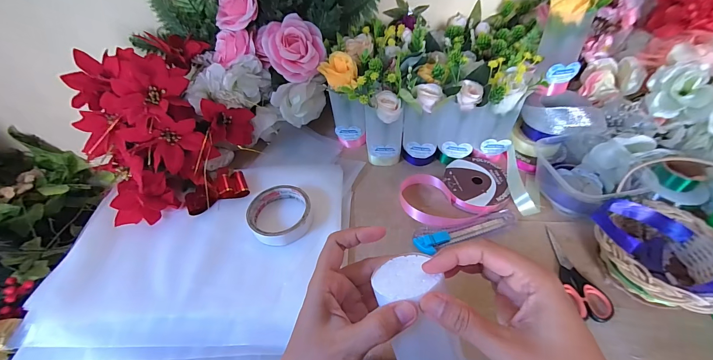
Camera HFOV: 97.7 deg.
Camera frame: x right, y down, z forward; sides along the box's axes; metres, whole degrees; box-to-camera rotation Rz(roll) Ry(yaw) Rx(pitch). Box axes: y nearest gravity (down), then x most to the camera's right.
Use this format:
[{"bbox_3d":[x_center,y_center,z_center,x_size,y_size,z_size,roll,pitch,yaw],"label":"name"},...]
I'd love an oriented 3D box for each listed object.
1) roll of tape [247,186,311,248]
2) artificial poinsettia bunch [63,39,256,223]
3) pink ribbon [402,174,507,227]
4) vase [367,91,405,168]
[{"bbox_3d":[-0.105,0.047,0.431,0.084,0.026,0.088,-1,47,1],"label":"roll of tape"},{"bbox_3d":[-0.280,-0.087,0.462,0.232,0.151,0.243,-28,51,-21],"label":"artificial poinsettia bunch"},{"bbox_3d":[0.131,0.038,0.441,0.144,0.029,0.068,16,50,16],"label":"pink ribbon"},{"bbox_3d":[0.043,-0.075,0.479,0.059,0.113,0.045,6,48,7],"label":"vase"}]

